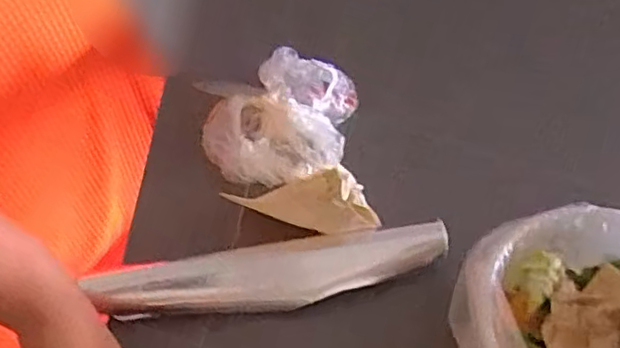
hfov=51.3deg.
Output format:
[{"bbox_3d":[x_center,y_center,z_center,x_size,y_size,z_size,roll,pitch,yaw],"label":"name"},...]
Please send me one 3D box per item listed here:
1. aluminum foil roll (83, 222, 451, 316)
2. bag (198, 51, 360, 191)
[{"bbox_3d":[-0.027,0.083,0.536,0.286,0.037,0.046,-8,60,-9],"label":"aluminum foil roll"},{"bbox_3d":[-0.025,-0.052,0.604,0.121,0.048,0.132,20,60,8],"label":"bag"}]

